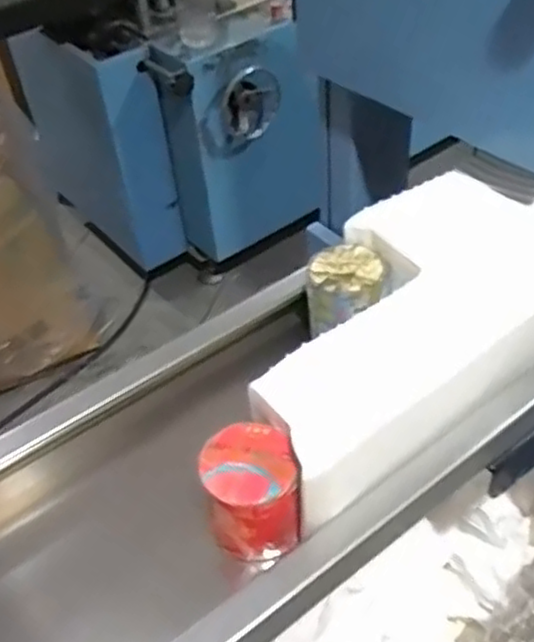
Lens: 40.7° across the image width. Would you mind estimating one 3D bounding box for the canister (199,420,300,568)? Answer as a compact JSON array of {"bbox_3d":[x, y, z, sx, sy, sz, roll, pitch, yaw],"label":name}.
[{"bbox_3d":[-0.015,0.151,0.634,0.080,0.091,0.089,-12,44,-6],"label":"canister"}]

